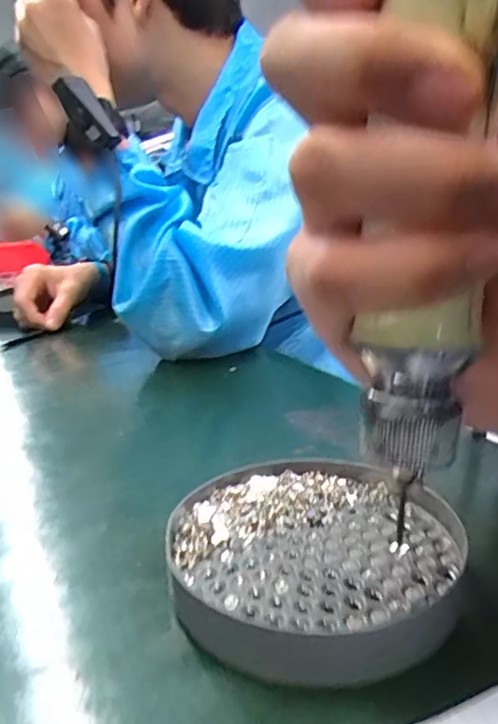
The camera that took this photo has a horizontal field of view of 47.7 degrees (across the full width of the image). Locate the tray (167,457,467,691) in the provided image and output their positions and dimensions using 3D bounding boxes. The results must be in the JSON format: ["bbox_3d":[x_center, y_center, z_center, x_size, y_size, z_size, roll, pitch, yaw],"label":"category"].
[{"bbox_3d":[0.024,0.077,0.227,0.111,0.025,0.124,4,19,25],"label":"tray"}]

